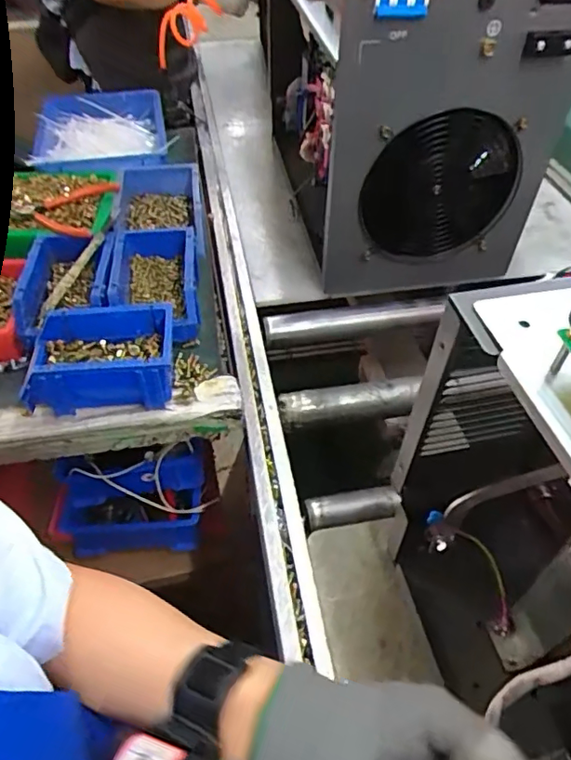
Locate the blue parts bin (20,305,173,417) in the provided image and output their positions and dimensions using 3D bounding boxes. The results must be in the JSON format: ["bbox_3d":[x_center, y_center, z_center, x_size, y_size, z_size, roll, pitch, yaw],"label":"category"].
[{"bbox_3d":[-0.206,-0.023,0.603,0.154,0.073,0.109,-5,48,-5],"label":"blue parts bin"}]

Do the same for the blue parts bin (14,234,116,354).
[{"bbox_3d":[-0.273,-0.122,0.689,0.101,0.059,0.167,-4,48,-4],"label":"blue parts bin"}]

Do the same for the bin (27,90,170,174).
[{"bbox_3d":[-0.330,-0.439,0.966,0.218,0.055,0.317,-9,49,-8],"label":"bin"}]

